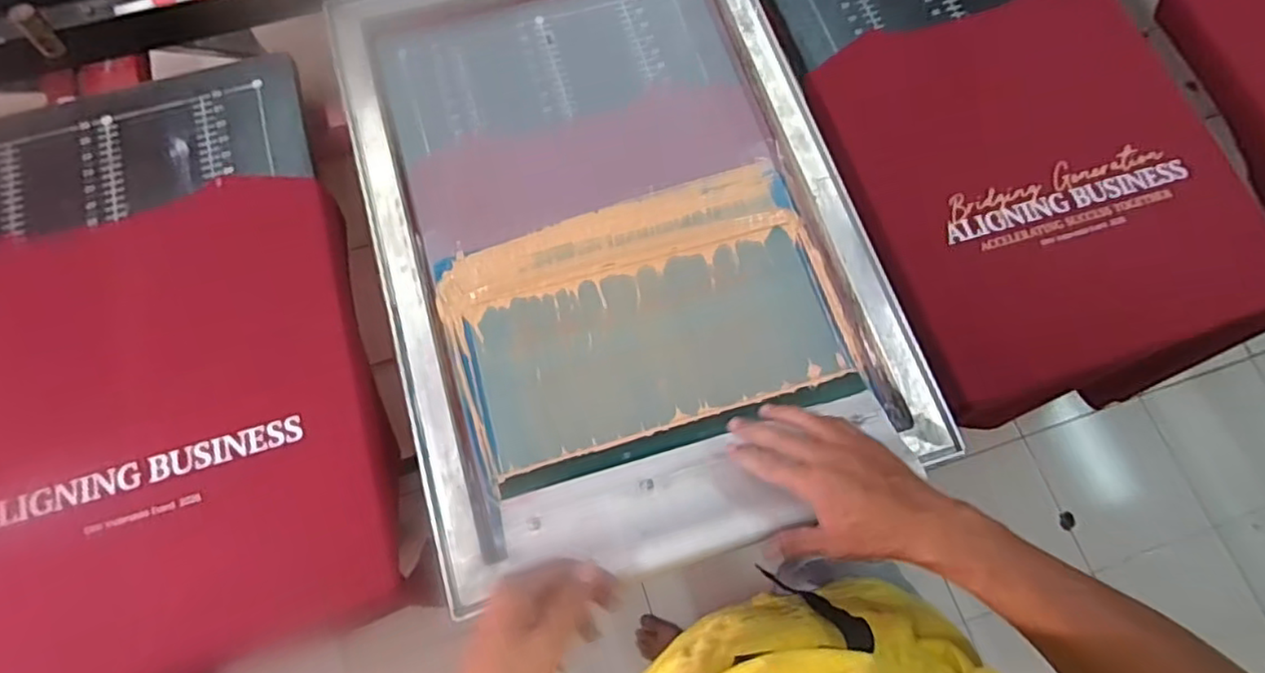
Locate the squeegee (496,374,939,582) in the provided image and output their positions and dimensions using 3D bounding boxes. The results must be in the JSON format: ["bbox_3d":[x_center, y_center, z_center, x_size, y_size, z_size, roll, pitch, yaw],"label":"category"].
[{"bbox_3d":[0.042,0.135,0.561,0.296,0.030,0.121,-15,49,-6],"label":"squeegee"}]

